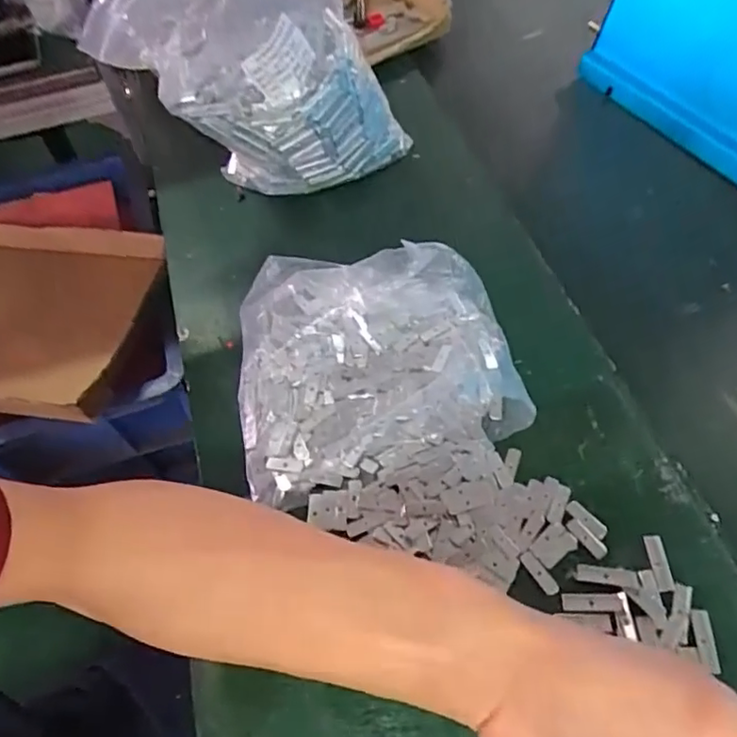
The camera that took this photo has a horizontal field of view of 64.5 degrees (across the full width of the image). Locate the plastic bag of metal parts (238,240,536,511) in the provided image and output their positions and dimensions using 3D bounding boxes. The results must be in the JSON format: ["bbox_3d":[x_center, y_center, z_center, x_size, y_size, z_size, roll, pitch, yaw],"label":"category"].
[{"bbox_3d":[0.004,-0.013,0.382,0.180,0.046,0.176,-7,56,-1],"label":"plastic bag of metal parts"}]

